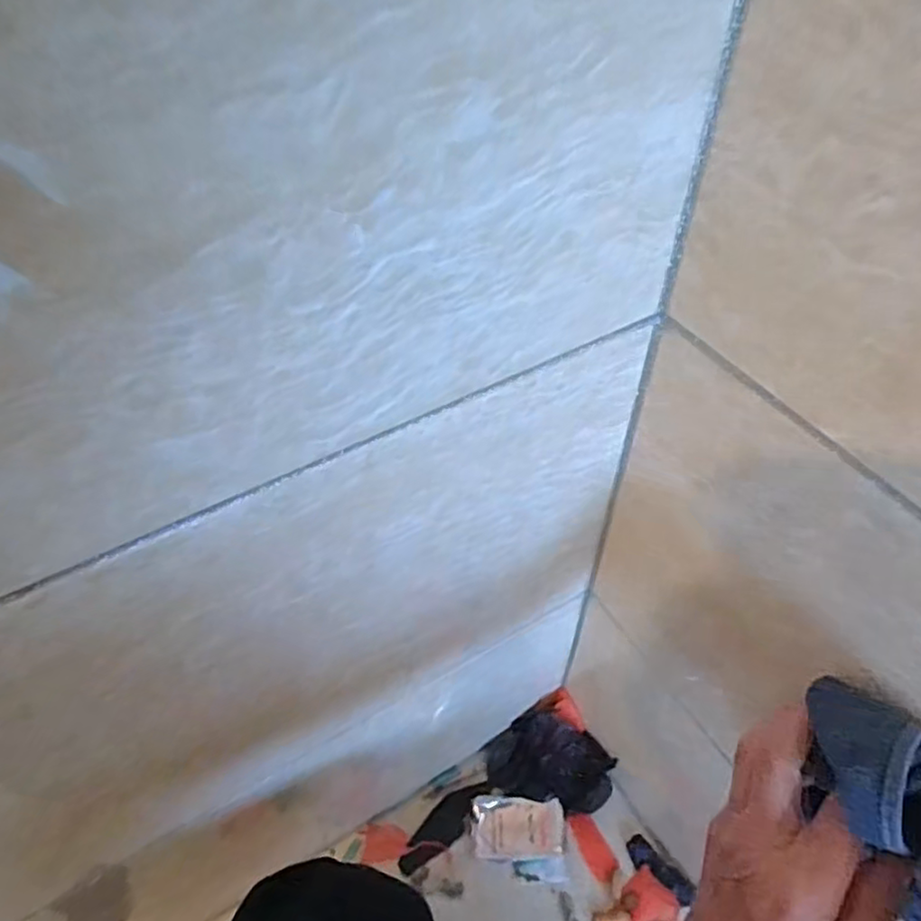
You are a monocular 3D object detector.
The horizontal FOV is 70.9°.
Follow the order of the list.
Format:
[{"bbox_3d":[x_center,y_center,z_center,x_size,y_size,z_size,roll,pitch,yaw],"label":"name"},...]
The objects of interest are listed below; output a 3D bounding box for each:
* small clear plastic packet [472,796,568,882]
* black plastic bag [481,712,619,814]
[{"bbox_3d":[0.063,0.402,0.690,0.096,0.017,0.072,2,50,3],"label":"small clear plastic packet"},{"bbox_3d":[0.100,0.335,0.725,0.135,0.029,0.087,11,51,11],"label":"black plastic bag"}]

